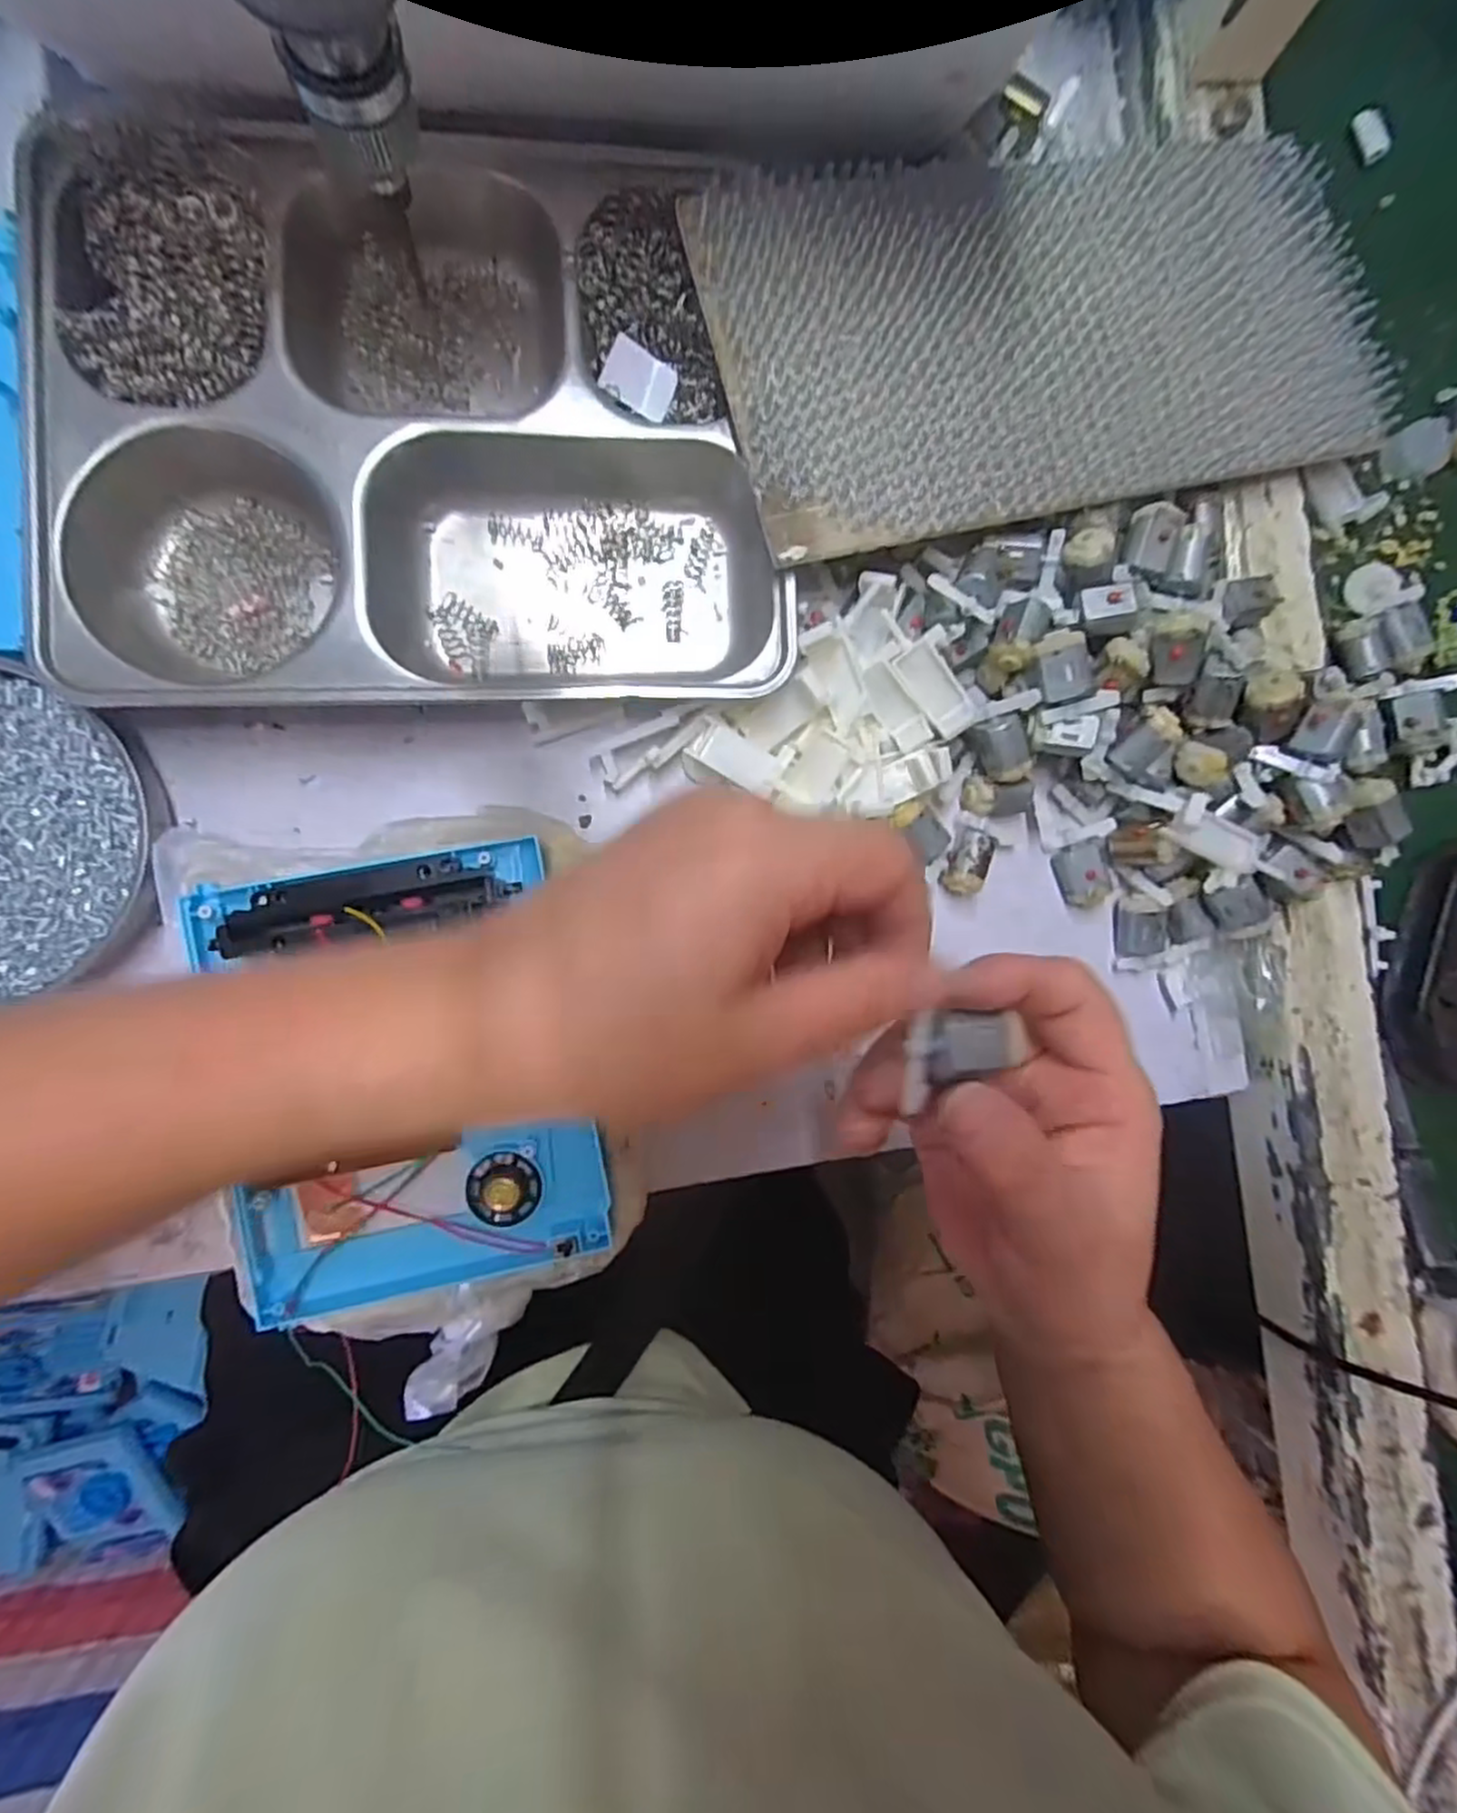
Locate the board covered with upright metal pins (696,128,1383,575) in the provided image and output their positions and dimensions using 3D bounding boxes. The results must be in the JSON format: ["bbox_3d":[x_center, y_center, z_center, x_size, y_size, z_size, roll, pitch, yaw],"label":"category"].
[{"bbox_3d":[0.139,-0.241,0.308,0.291,0.033,0.146,-16,93,-4],"label":"board covered with upright metal pins"}]

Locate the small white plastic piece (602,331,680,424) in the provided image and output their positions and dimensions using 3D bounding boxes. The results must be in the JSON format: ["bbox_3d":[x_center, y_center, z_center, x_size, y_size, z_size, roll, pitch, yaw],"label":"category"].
[{"bbox_3d":[-0.036,-0.214,0.297,0.028,0.004,0.020,27,114,-13],"label":"small white plastic piece"}]

